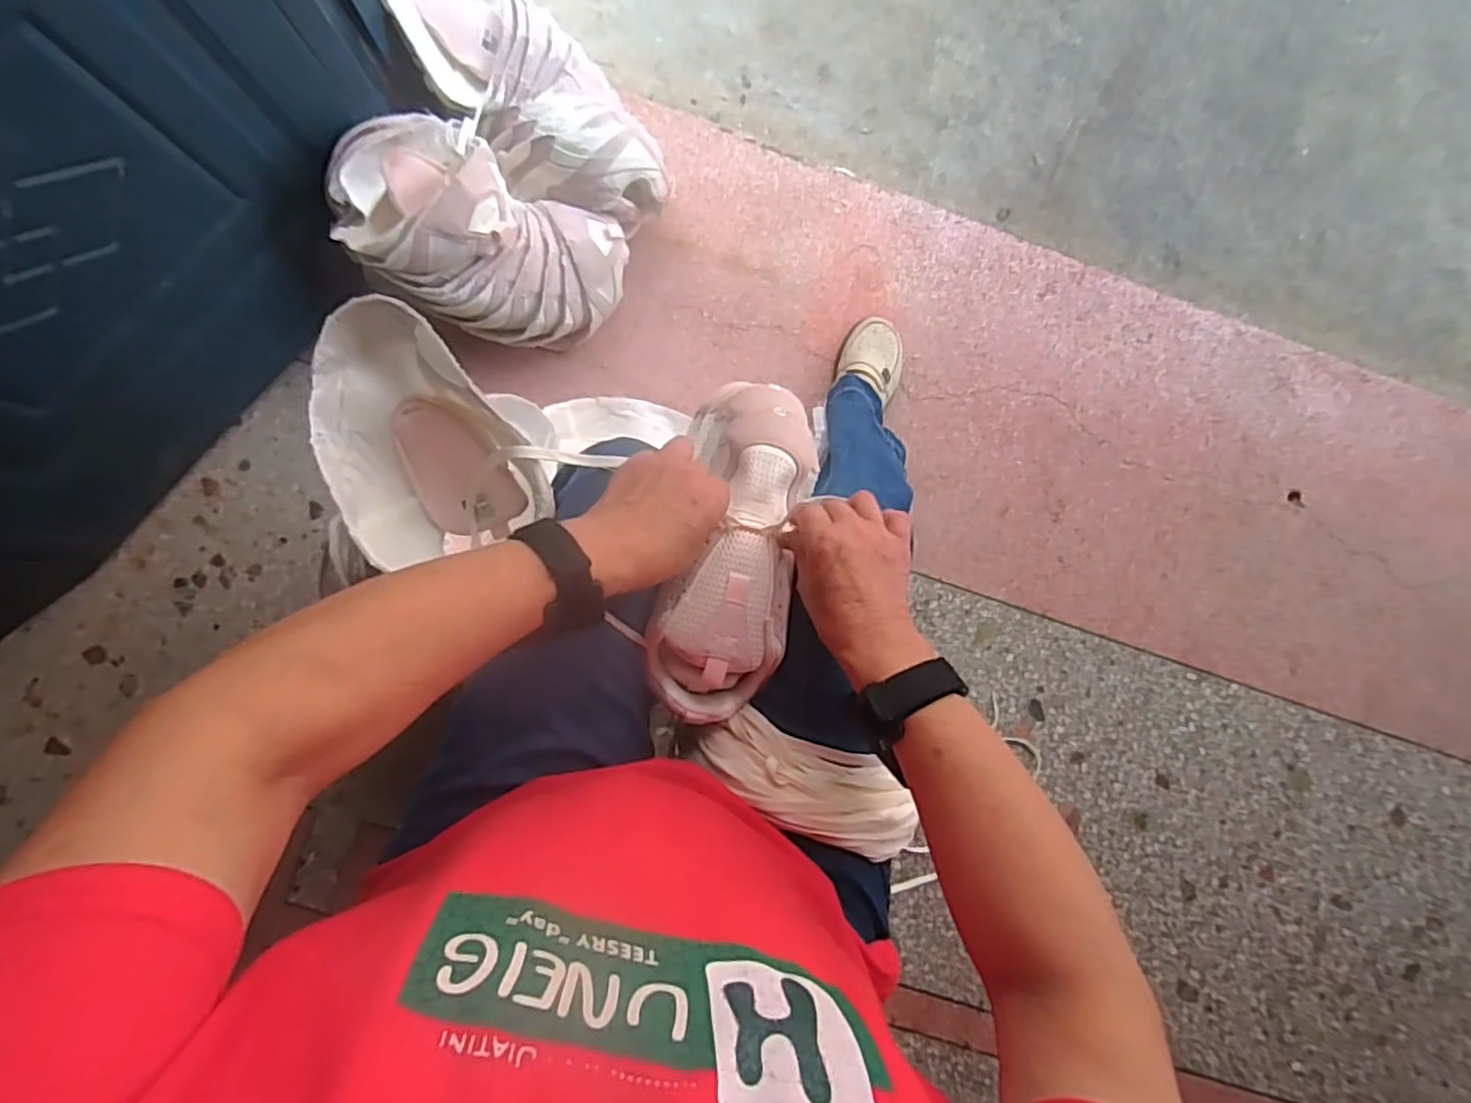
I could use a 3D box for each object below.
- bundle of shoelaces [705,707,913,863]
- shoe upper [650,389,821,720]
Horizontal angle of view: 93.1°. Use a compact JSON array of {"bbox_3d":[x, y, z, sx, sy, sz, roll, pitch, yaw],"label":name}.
[{"bbox_3d":[0.050,0.161,0.487,0.154,0.043,0.060,22,88,11],"label":"bundle of shoelaces"},{"bbox_3d":[0.000,-0.005,0.516,0.095,0.061,0.256,12,84,-2],"label":"shoe upper"}]

